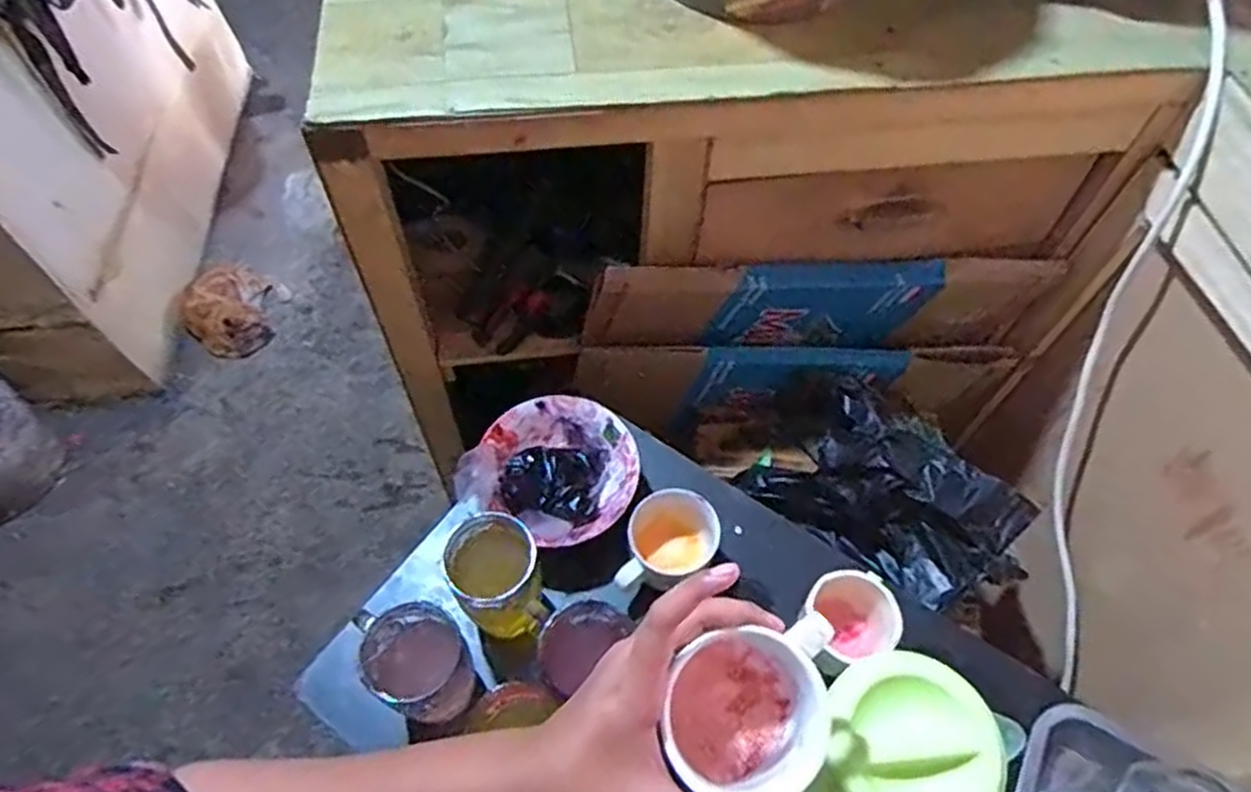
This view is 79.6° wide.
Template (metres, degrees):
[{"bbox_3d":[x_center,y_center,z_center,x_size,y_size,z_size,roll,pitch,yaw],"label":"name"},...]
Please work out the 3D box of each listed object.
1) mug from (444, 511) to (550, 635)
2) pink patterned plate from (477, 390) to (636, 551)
[{"bbox_3d":[-0.109,0.160,0.653,0.070,0.132,0.089,-16,60,-9],"label":"mug"},{"bbox_3d":[-0.063,0.073,0.741,0.148,0.046,0.145,0,59,1],"label":"pink patterned plate"}]

